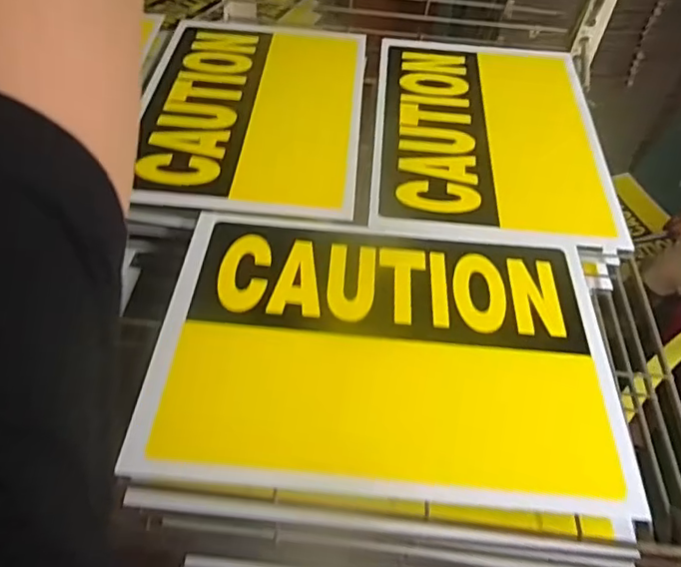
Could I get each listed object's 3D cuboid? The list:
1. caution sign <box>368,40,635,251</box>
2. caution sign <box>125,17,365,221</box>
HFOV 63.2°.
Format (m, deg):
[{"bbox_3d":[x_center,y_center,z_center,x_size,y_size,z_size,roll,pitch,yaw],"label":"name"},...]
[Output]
[{"bbox_3d":[0.170,-0.181,0.637,0.254,0.009,0.357,5,53,2],"label":"caution sign"},{"bbox_3d":[-0.097,-0.208,0.639,0.240,0.012,0.354,4,53,-2],"label":"caution sign"}]

